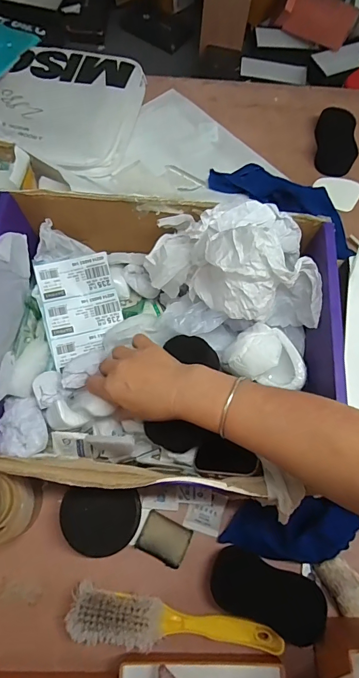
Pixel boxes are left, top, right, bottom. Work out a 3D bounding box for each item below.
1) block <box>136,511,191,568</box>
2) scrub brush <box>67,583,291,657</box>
[{"bbox_3d":[-0.018,0.244,0.472,0.059,0.004,0.047,26,71,7],"label":"block"},{"bbox_3d":[-0.006,0.317,0.428,0.228,0.032,0.047,10,70,1],"label":"scrub brush"}]

